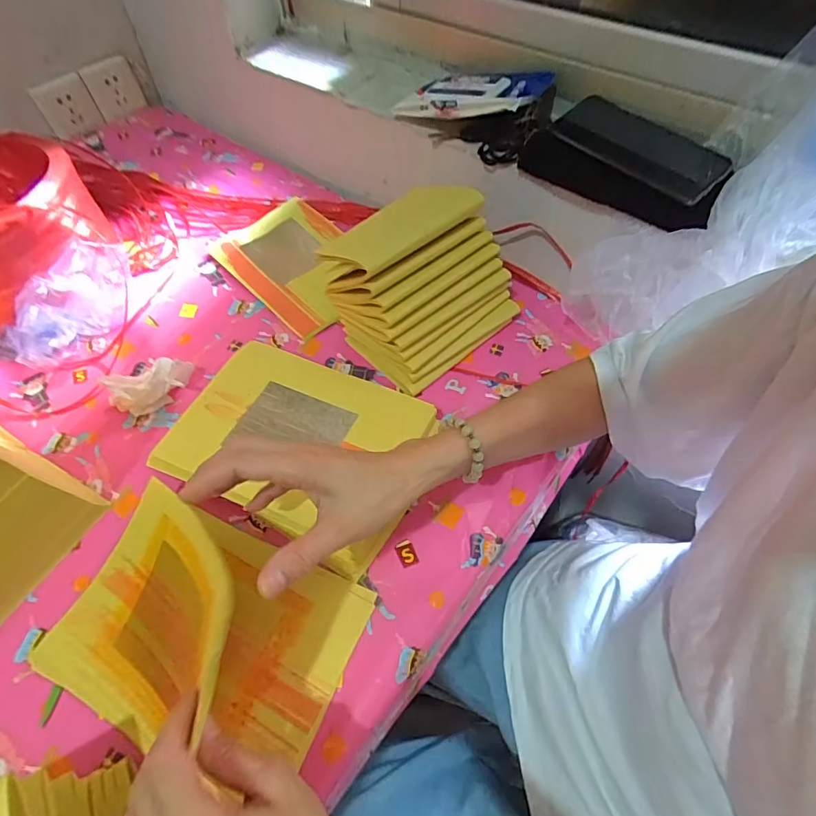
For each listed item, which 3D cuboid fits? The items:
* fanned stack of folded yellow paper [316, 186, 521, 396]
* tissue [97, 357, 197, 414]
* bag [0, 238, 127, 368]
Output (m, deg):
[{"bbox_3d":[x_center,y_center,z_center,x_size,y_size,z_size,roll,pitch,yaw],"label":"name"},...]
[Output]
[{"bbox_3d":[0.017,-0.140,0.514,0.172,0.128,0.152,-35,62,-20],"label":"fanned stack of folded yellow paper"},{"bbox_3d":[-0.285,-0.031,0.507,0.078,0.041,0.071,15,58,11],"label":"tissue"},{"bbox_3d":[-0.411,-0.128,0.551,0.110,0.071,0.188,32,63,21],"label":"bag"}]

